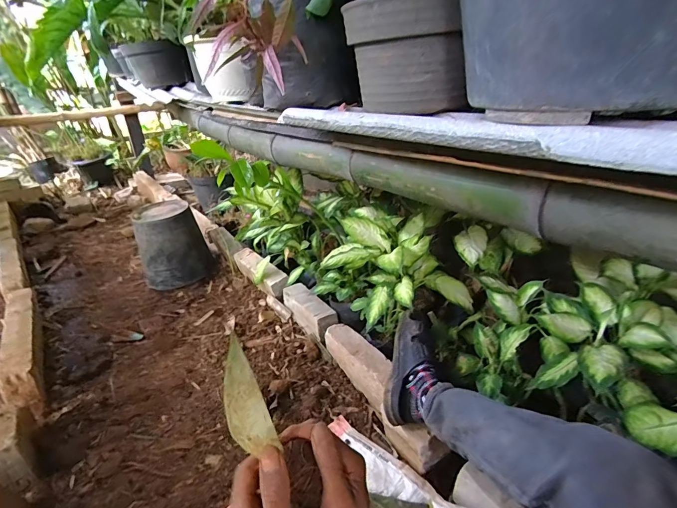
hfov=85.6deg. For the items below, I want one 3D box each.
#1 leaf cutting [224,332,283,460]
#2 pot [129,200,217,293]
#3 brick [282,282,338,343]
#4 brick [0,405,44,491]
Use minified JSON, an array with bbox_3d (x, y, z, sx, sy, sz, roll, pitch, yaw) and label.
[{"bbox_3d":[-0.080,0.119,0.299,0.034,0.098,0.008,-20,10,-3],"label":"leaf cutting"},{"bbox_3d":[-0.758,-0.049,1.689,0.295,0.334,0.287,-15,32,-22],"label":"pot"},{"bbox_3d":[-0.099,0.190,1.266,0.080,0.102,0.260,-23,35,-32],"label":"brick"},{"bbox_3d":[-0.779,0.454,0.873,0.081,0.136,0.191,-20,34,-28],"label":"brick"}]

